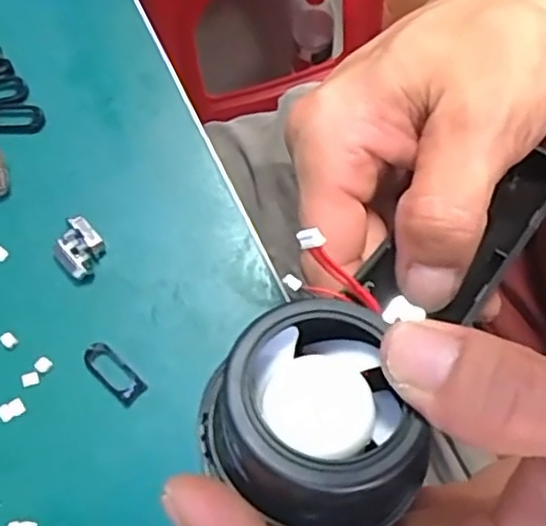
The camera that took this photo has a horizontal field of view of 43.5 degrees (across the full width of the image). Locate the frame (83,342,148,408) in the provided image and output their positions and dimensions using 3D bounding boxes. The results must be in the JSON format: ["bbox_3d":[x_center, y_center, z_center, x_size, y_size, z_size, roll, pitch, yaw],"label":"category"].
[{"bbox_3d":[-0.065,0.044,0.276,0.029,0.004,0.013,42,78,10],"label":"frame"}]

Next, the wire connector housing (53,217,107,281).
[{"bbox_3d":[-0.081,-0.006,0.288,0.020,0.009,0.020,-41,79,-11],"label":"wire connector housing"}]

